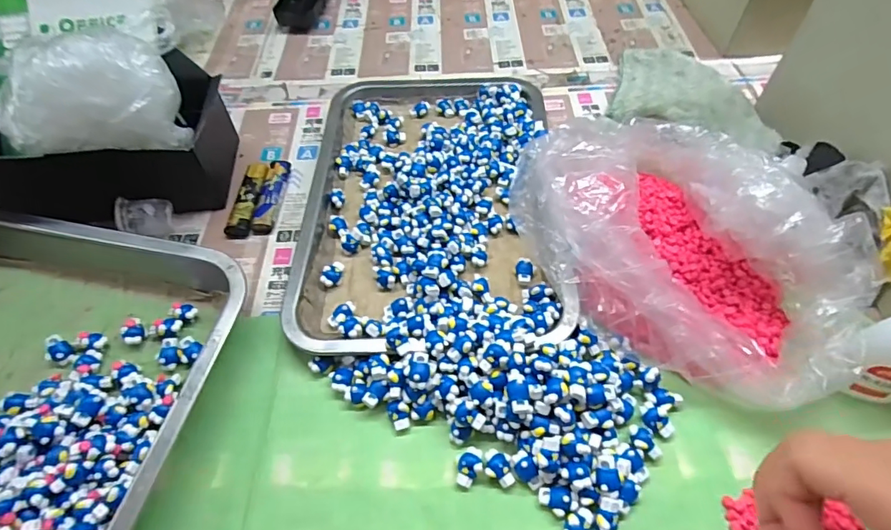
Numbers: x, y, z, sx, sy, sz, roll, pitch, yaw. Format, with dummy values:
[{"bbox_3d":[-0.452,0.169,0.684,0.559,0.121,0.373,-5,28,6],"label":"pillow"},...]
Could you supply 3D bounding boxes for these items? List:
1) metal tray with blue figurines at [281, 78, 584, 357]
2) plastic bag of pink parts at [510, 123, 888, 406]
[{"bbox_3d":[-0.012,-0.068,0.416,0.202,0.032,0.310,-1,54,3],"label":"metal tray with blue figurines"},{"bbox_3d":[0.161,-0.023,0.338,0.162,0.088,0.251,-22,56,-12],"label":"plastic bag of pink parts"}]

